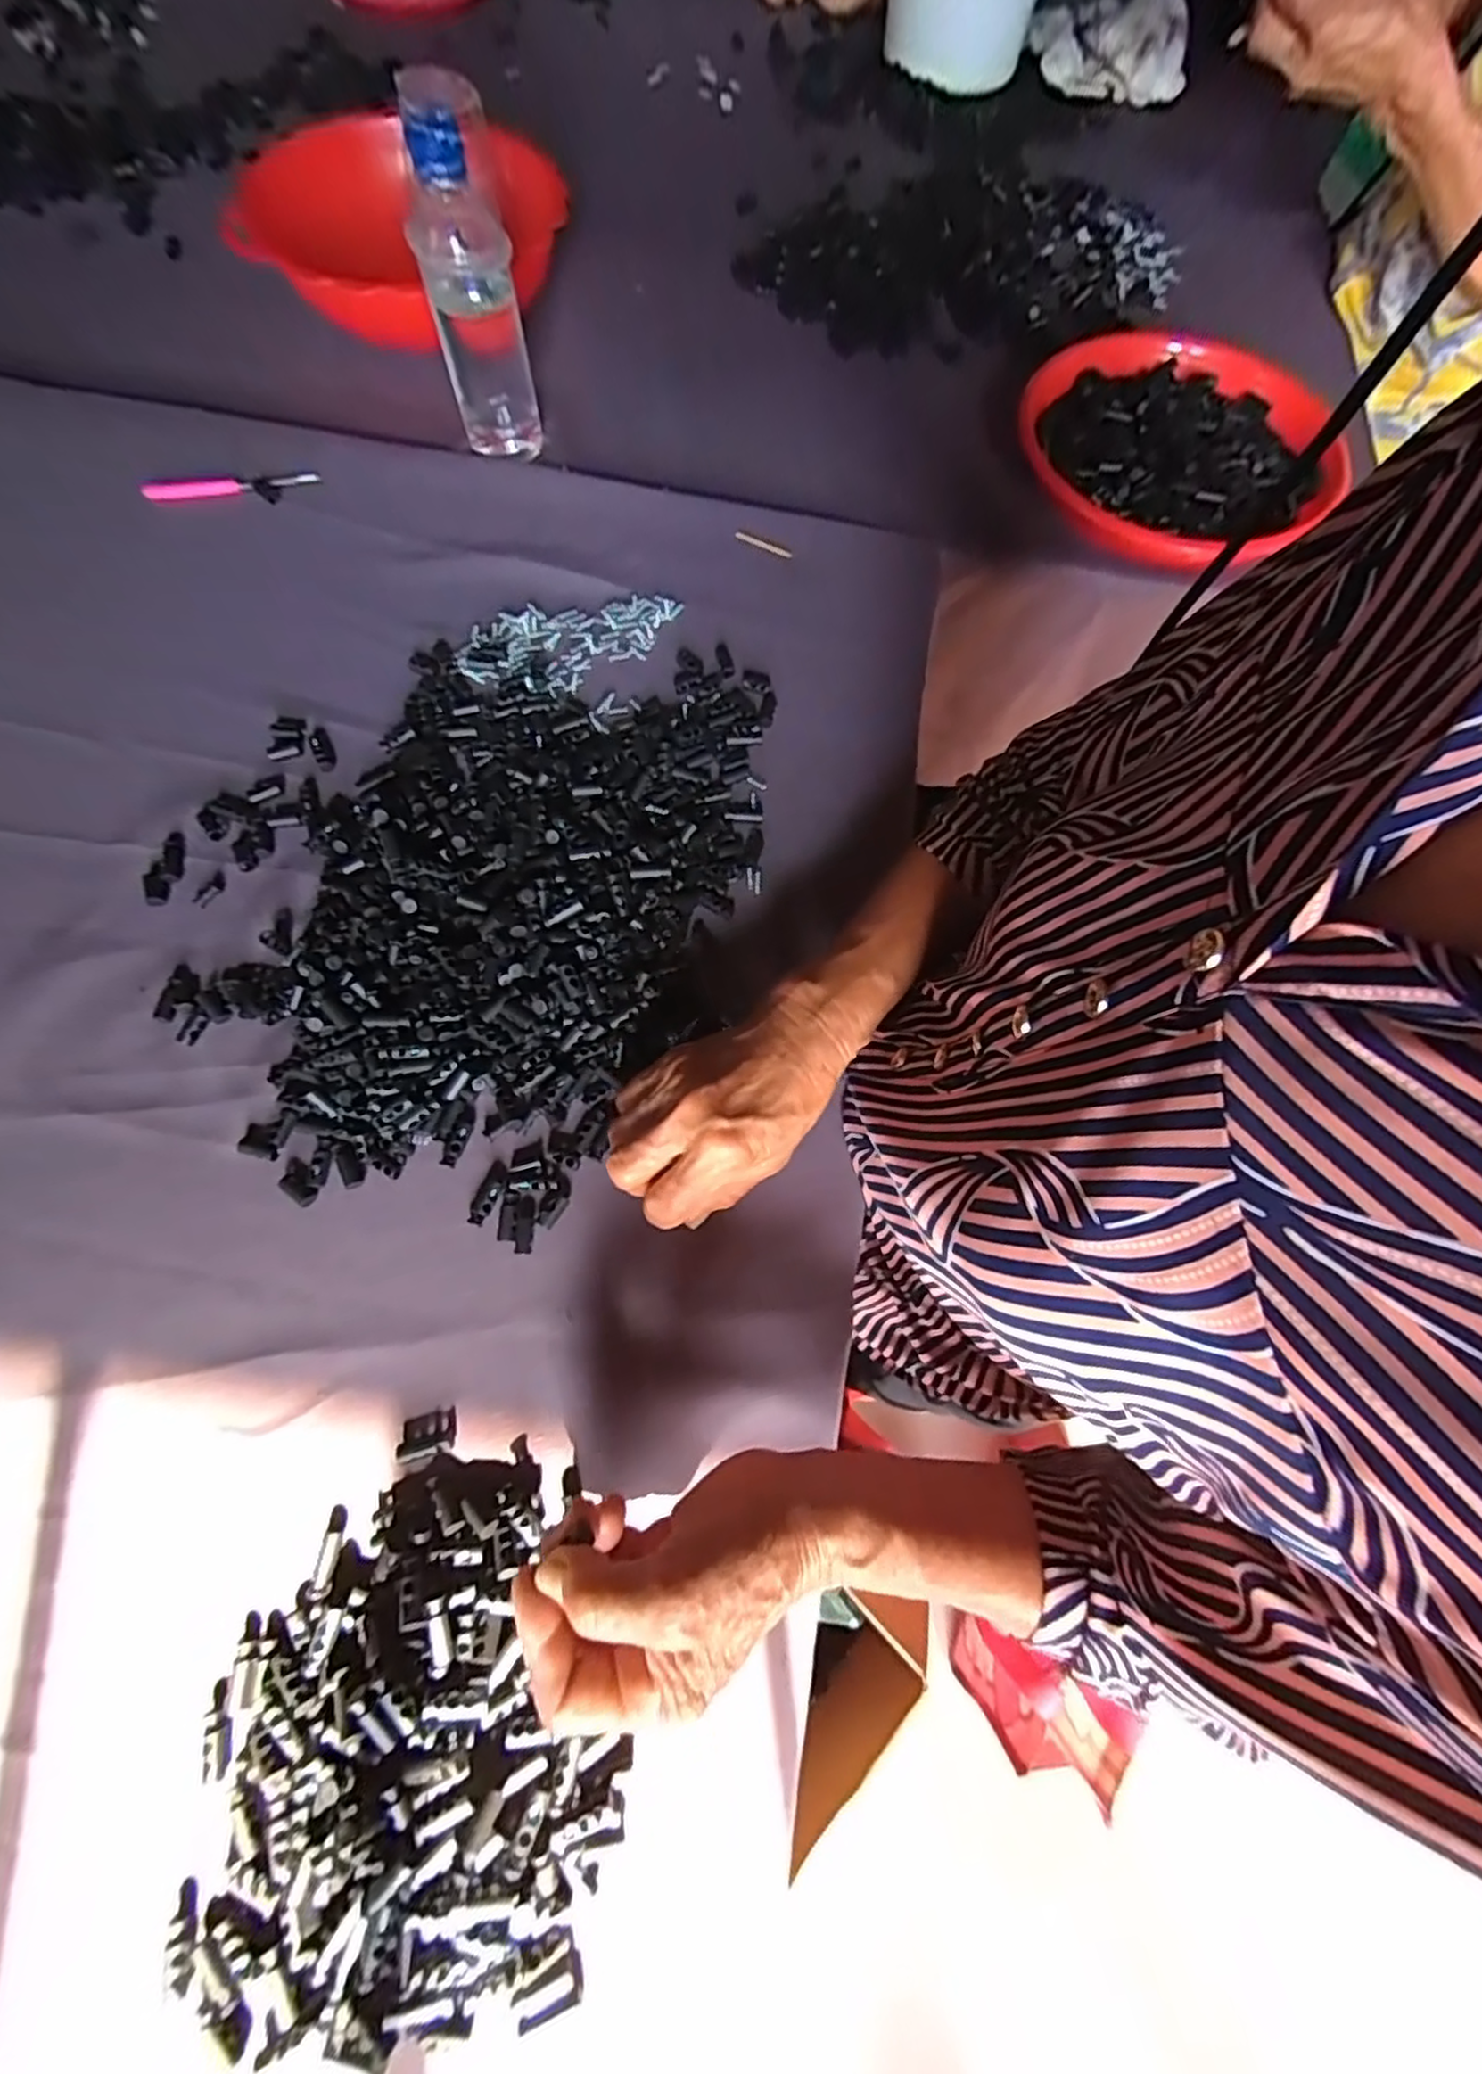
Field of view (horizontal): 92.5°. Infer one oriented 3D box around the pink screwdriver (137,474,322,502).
[{"bbox_3d":[-0.367,-0.398,0.512,0.114,0.011,0.017,-10,72,-6],"label":"pink screwdriver"}]

